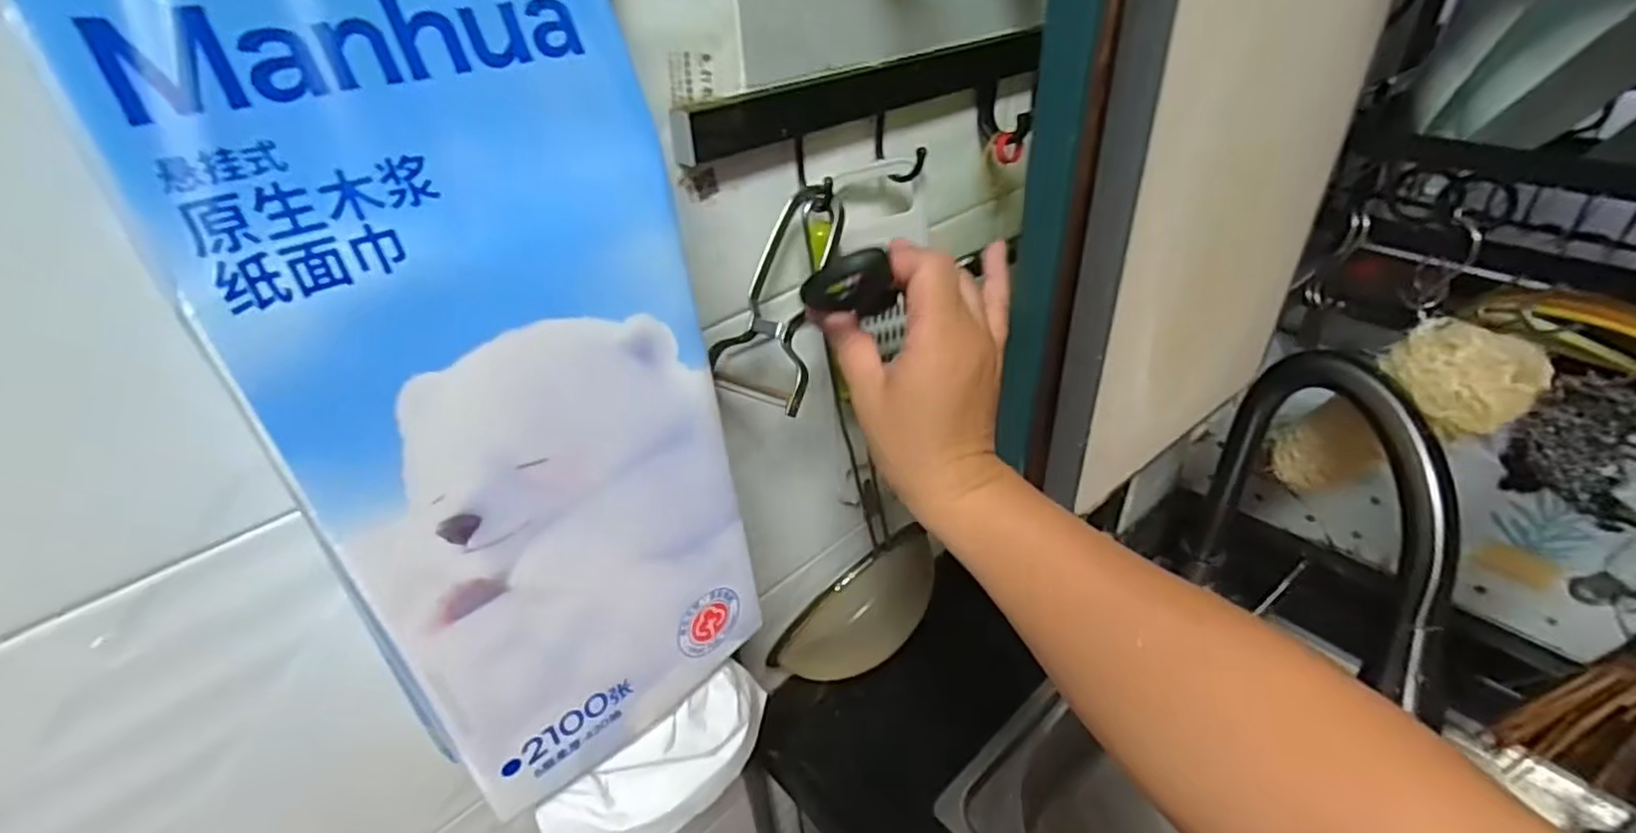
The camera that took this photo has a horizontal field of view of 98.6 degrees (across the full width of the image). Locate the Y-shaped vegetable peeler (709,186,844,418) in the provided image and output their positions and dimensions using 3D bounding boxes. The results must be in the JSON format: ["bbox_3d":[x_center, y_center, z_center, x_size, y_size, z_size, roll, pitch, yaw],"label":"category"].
[{"bbox_3d":[-0.019,-0.069,0.395,0.062,0.125,0.017,16,-2,25],"label":"Y-shaped vegetable peeler"}]

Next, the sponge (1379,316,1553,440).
[{"bbox_3d":[0.411,-0.028,0.449,0.068,0.050,0.076,-32,44,-32],"label":"sponge"}]

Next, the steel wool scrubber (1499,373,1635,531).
[{"bbox_3d":[0.447,0.020,0.411,0.030,0.085,0.065,-14,37,-13],"label":"steel wool scrubber"}]

